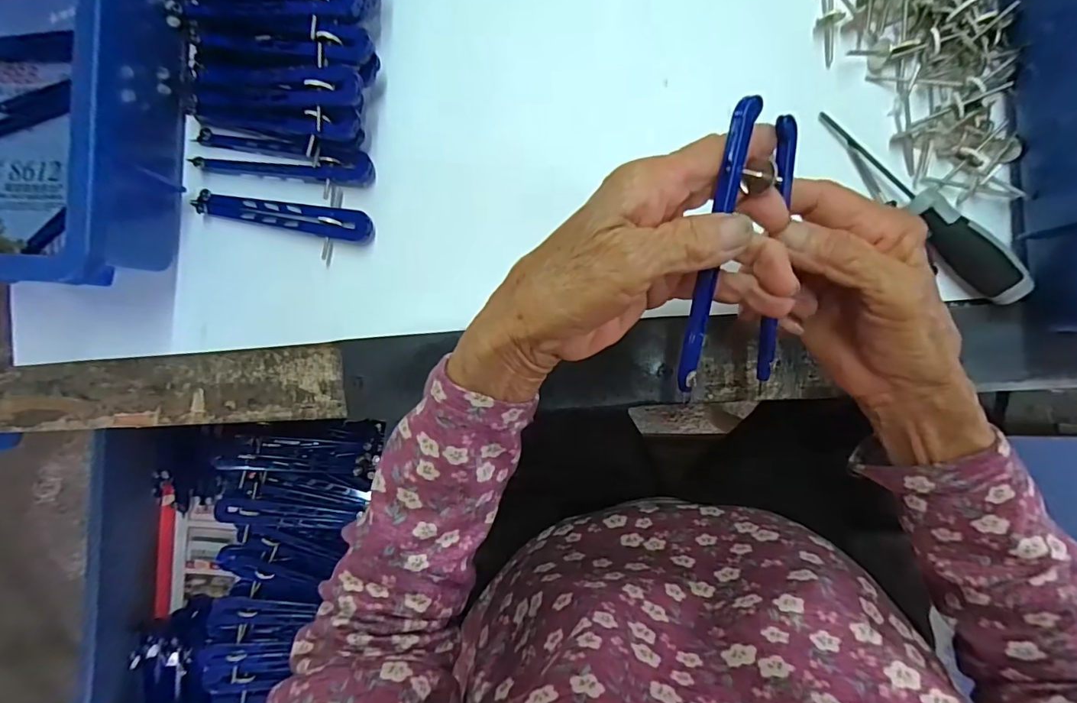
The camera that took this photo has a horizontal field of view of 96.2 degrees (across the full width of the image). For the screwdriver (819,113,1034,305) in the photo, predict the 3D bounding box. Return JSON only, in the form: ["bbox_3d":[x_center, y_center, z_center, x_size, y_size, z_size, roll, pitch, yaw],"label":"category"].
[{"bbox_3d":[0.221,-0.085,0.279,0.021,0.021,0.144,-40,86,3],"label":"screwdriver"}]

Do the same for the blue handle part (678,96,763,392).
[{"bbox_3d":[0.073,-0.039,0.202,0.010,0.007,0.119,8,109,5],"label":"blue handle part"}]

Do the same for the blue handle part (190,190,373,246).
[{"bbox_3d":[-0.165,-0.089,0.313,0.120,0.007,0.019,12,90,5],"label":"blue handle part"}]

